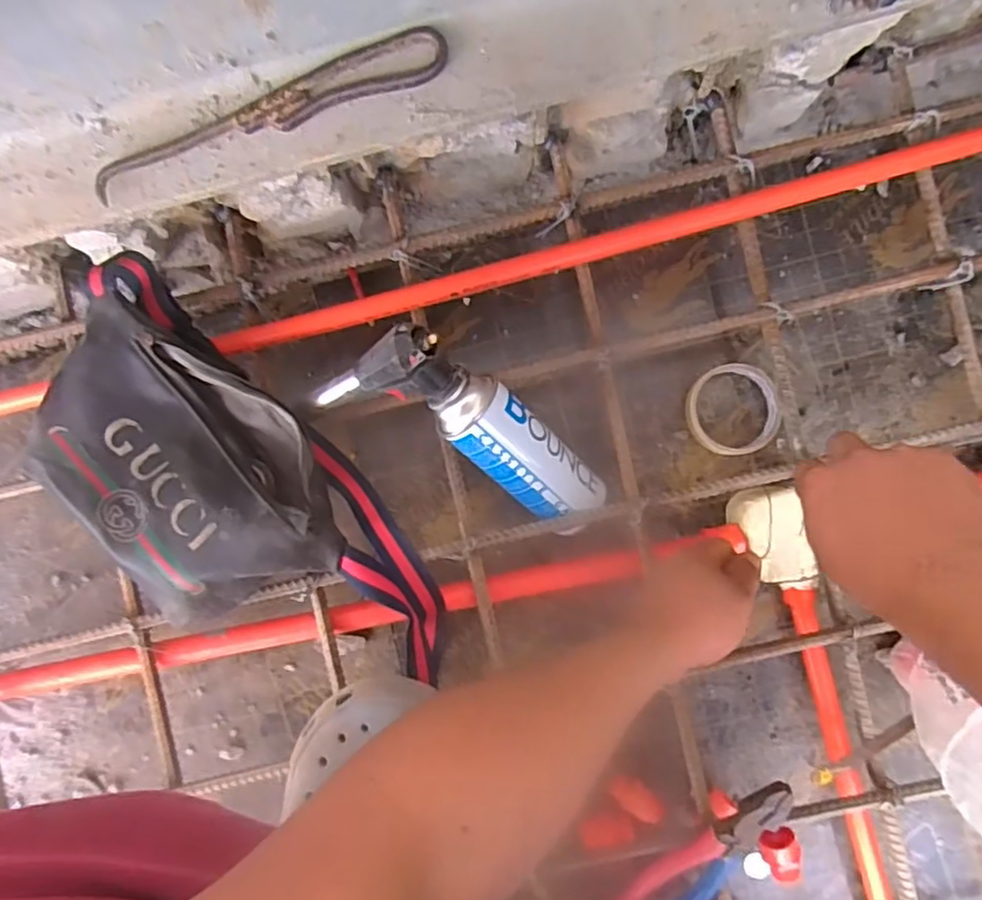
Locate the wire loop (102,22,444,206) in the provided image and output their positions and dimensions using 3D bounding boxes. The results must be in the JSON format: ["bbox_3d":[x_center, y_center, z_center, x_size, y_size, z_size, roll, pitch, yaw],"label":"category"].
[{"bbox_3d":[-0.161,-0.246,0.459,0.265,0.015,0.044,-16,87,3],"label":"wire loop"}]

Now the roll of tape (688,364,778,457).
[{"bbox_3d":[0.233,-0.039,0.622,0.085,0.020,0.087,0,88,3],"label":"roll of tape"}]

